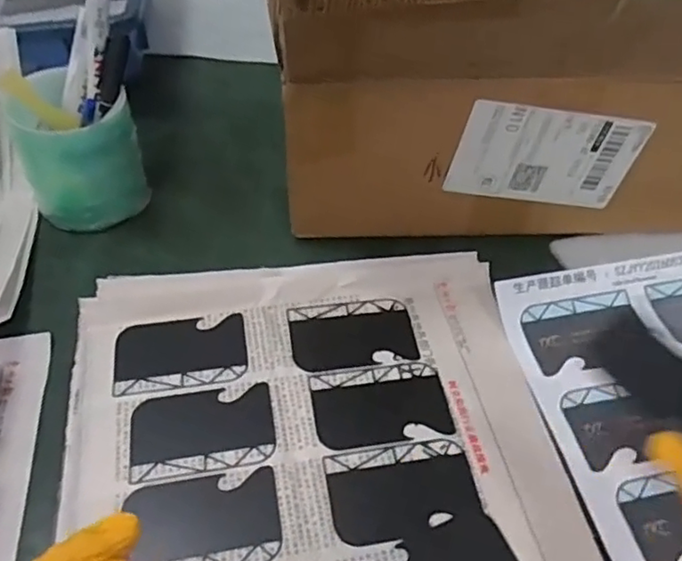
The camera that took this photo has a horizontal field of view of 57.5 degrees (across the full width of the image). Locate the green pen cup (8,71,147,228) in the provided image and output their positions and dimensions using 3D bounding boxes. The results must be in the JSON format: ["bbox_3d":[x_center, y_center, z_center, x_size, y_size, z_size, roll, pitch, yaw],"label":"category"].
[{"bbox_3d":[-0.190,-0.089,0.454,0.069,0.094,0.067,2,51,-3],"label":"green pen cup"}]

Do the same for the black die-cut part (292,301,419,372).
[{"bbox_3d":[0.008,0.038,0.428,0.082,0.004,0.054,-5,52,-8],"label":"black die-cut part"}]

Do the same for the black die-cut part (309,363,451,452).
[{"bbox_3d":[0.025,0.078,0.389,0.082,0.004,0.051,-5,52,-8],"label":"black die-cut part"}]

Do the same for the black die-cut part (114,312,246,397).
[{"bbox_3d":[-0.105,0.048,0.413,0.083,0.004,0.056,-7,47,-9],"label":"black die-cut part"}]

